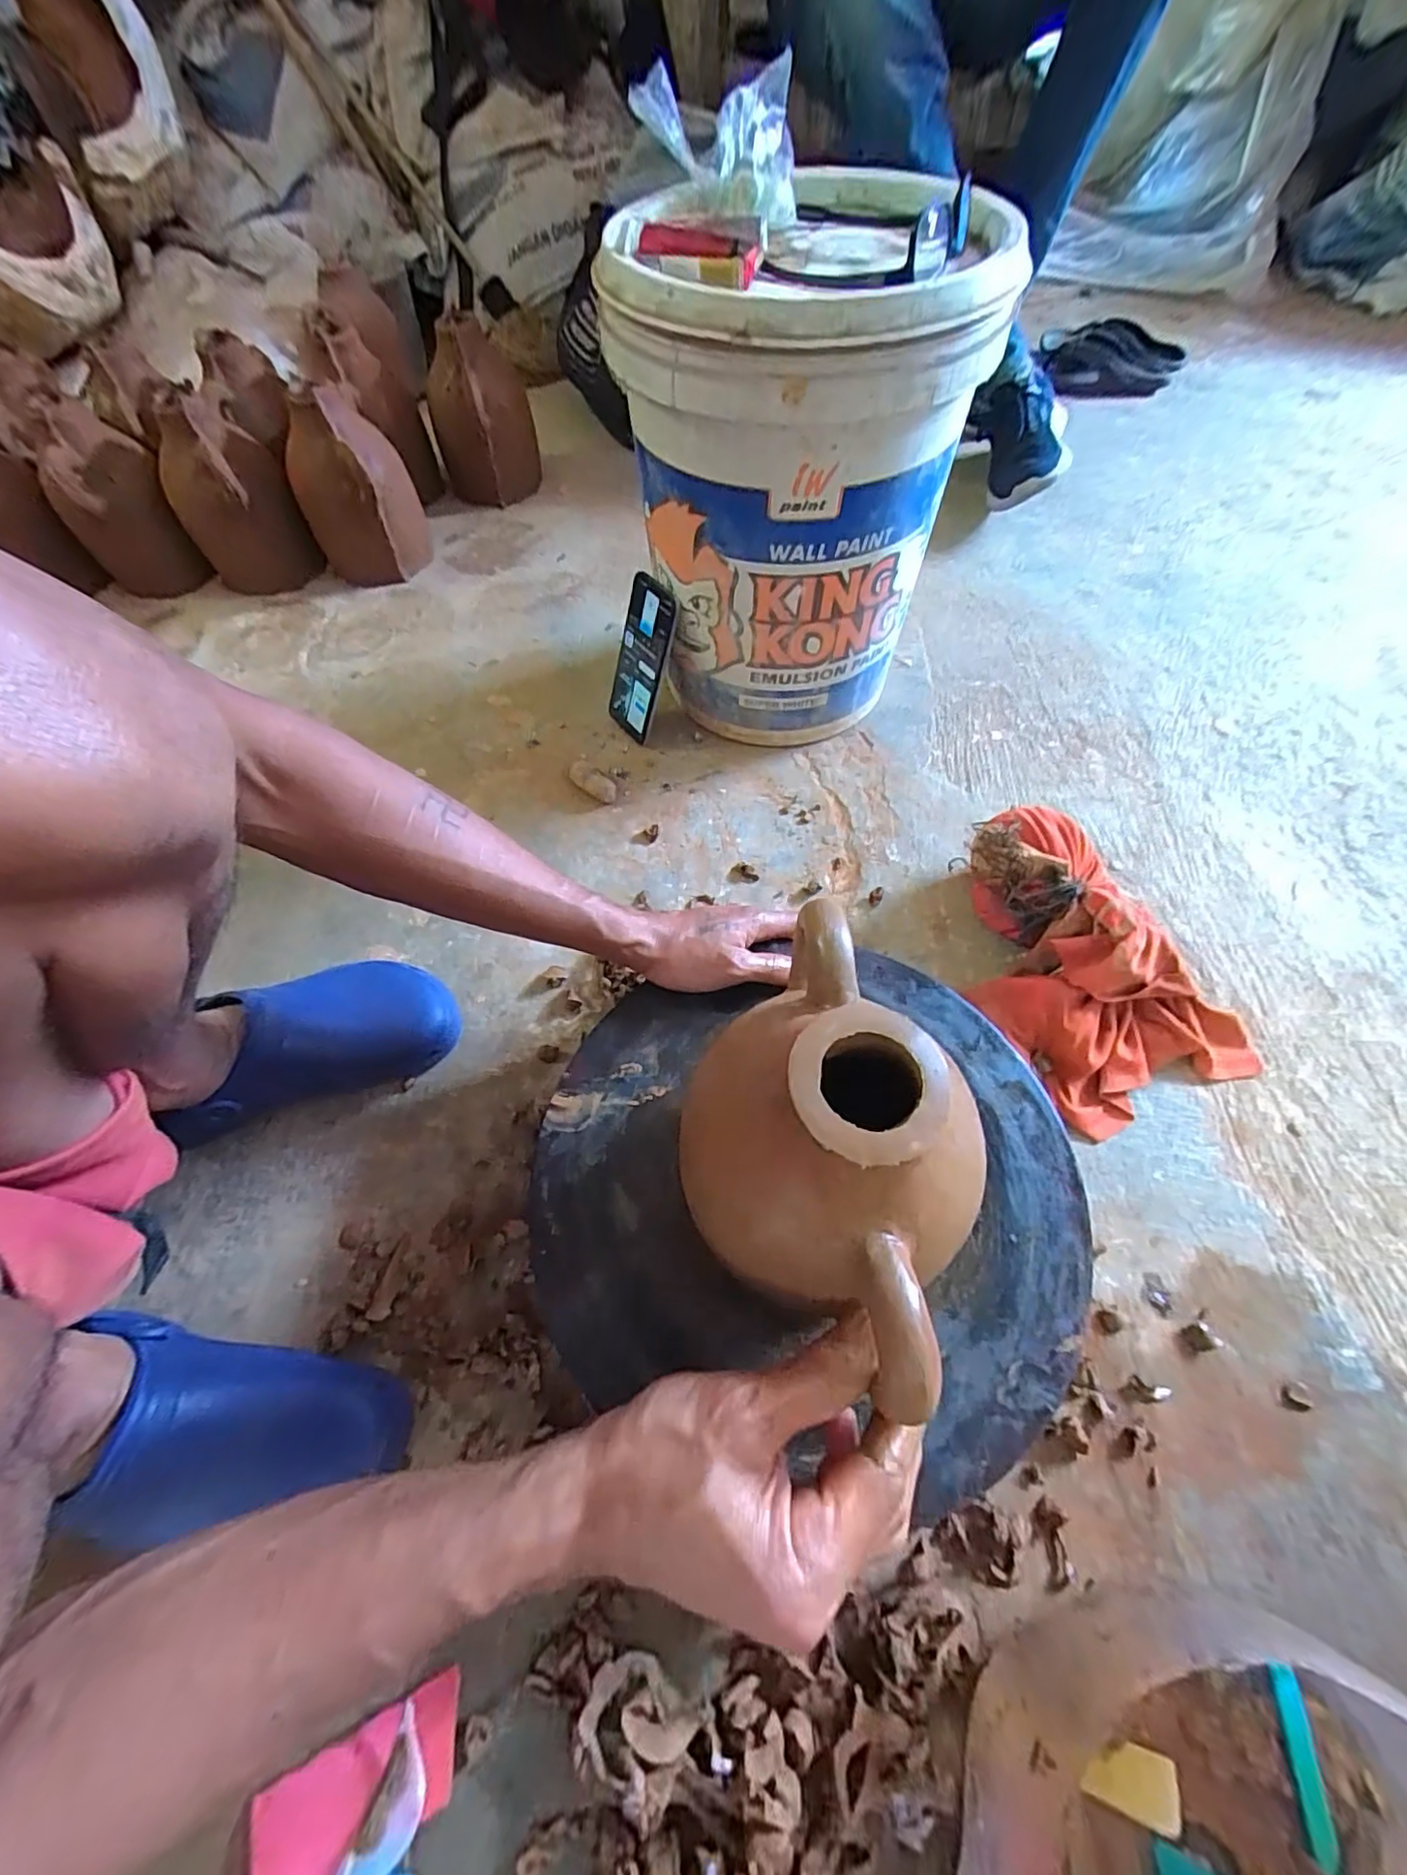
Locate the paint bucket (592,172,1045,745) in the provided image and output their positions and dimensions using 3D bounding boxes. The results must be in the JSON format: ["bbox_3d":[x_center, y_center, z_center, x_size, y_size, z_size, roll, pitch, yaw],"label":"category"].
[{"bbox_3d":[0.089,-0.429,0.616,0.295,0.370,0.296,19,63,12],"label":"paint bucket"}]

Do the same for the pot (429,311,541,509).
[{"bbox_3d":[-0.335,-0.779,0.933,0.150,0.188,0.136,-16,62,-8],"label":"pot"}]

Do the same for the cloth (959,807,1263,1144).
[{"bbox_3d":[0.314,0.016,0.525,0.186,0.085,0.278,-26,63,-12],"label":"cloth"}]

